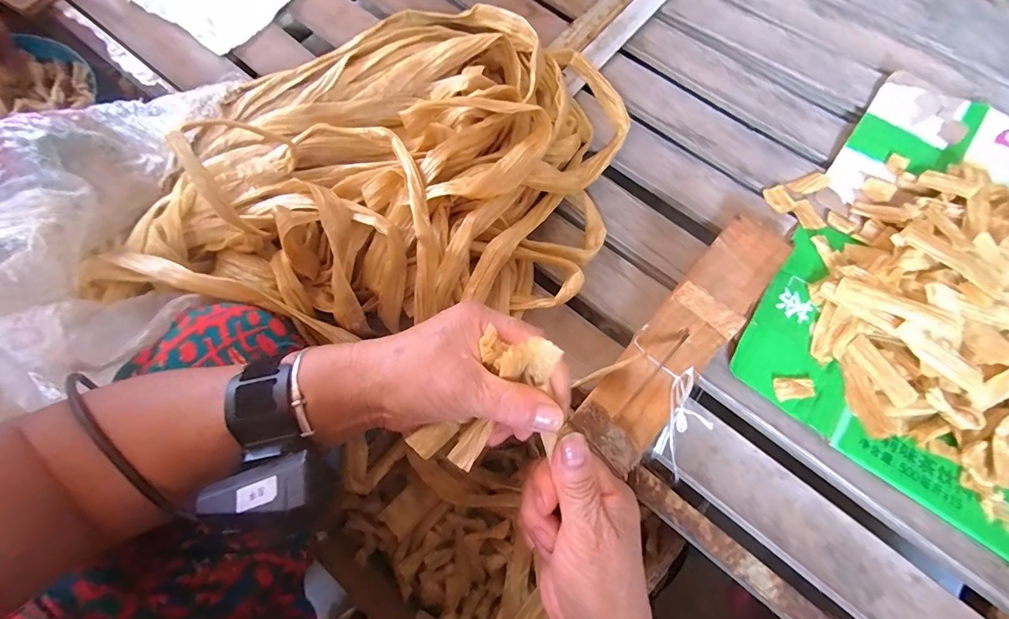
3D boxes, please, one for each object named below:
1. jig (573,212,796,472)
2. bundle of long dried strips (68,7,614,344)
[{"bbox_3d":[0.155,0.007,0.328,0.068,0.121,0.261,42,76,9],"label":"jig"},{"bbox_3d":[-0.091,-0.161,0.404,0.378,0.083,0.389,14,72,5],"label":"bundle of long dried strips"}]

